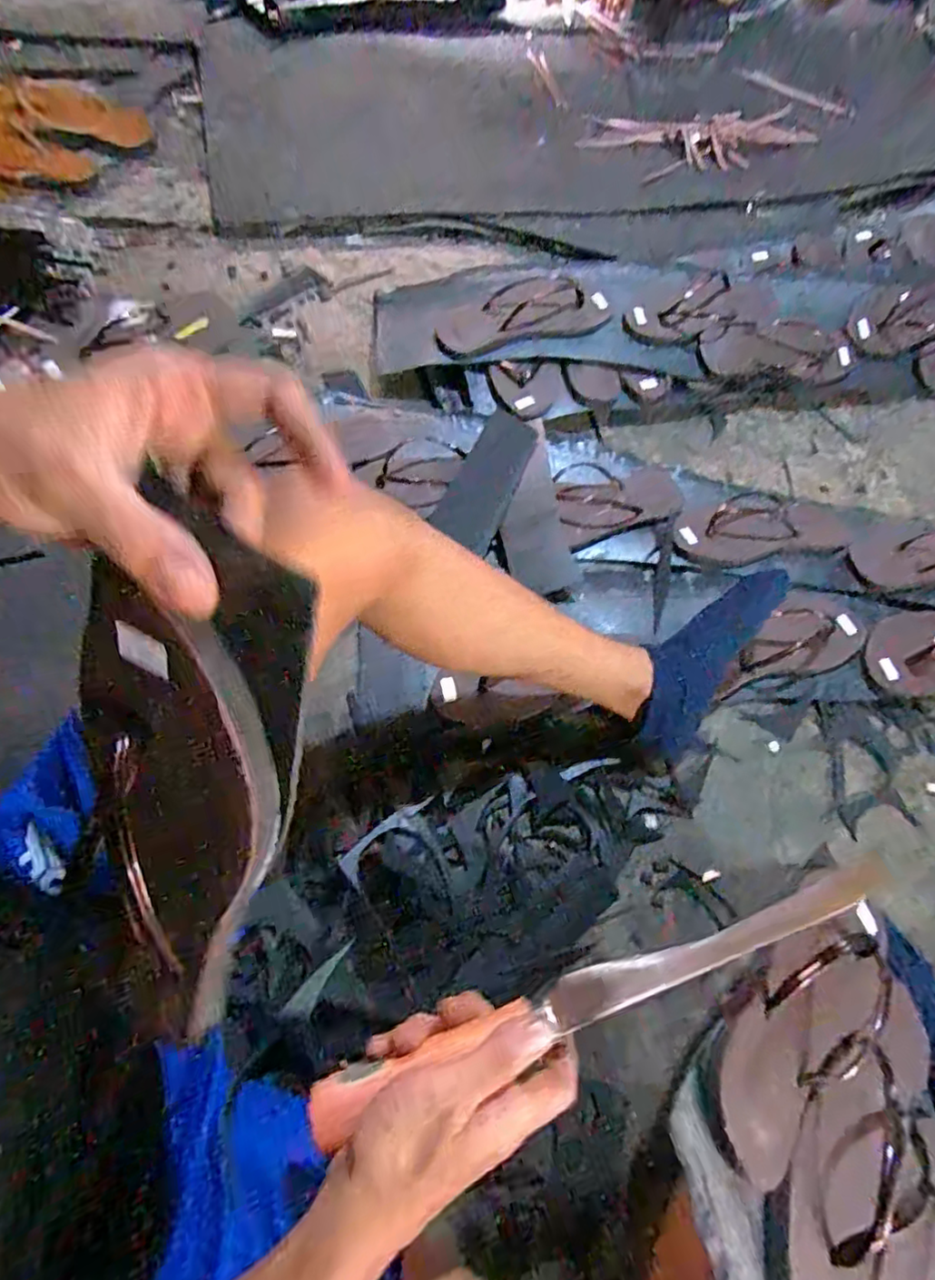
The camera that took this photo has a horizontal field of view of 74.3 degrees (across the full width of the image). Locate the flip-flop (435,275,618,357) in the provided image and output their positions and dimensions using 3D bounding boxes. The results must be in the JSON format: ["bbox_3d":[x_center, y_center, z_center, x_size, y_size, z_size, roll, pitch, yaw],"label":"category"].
[{"bbox_3d":[0.077,-0.435,0.829,0.235,0.044,0.090,-16,67,-10],"label":"flip-flop"}]

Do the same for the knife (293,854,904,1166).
[{"bbox_3d":[0.077,0.193,0.338,0.334,0.024,0.025,-20,68,-4],"label":"knife"}]

